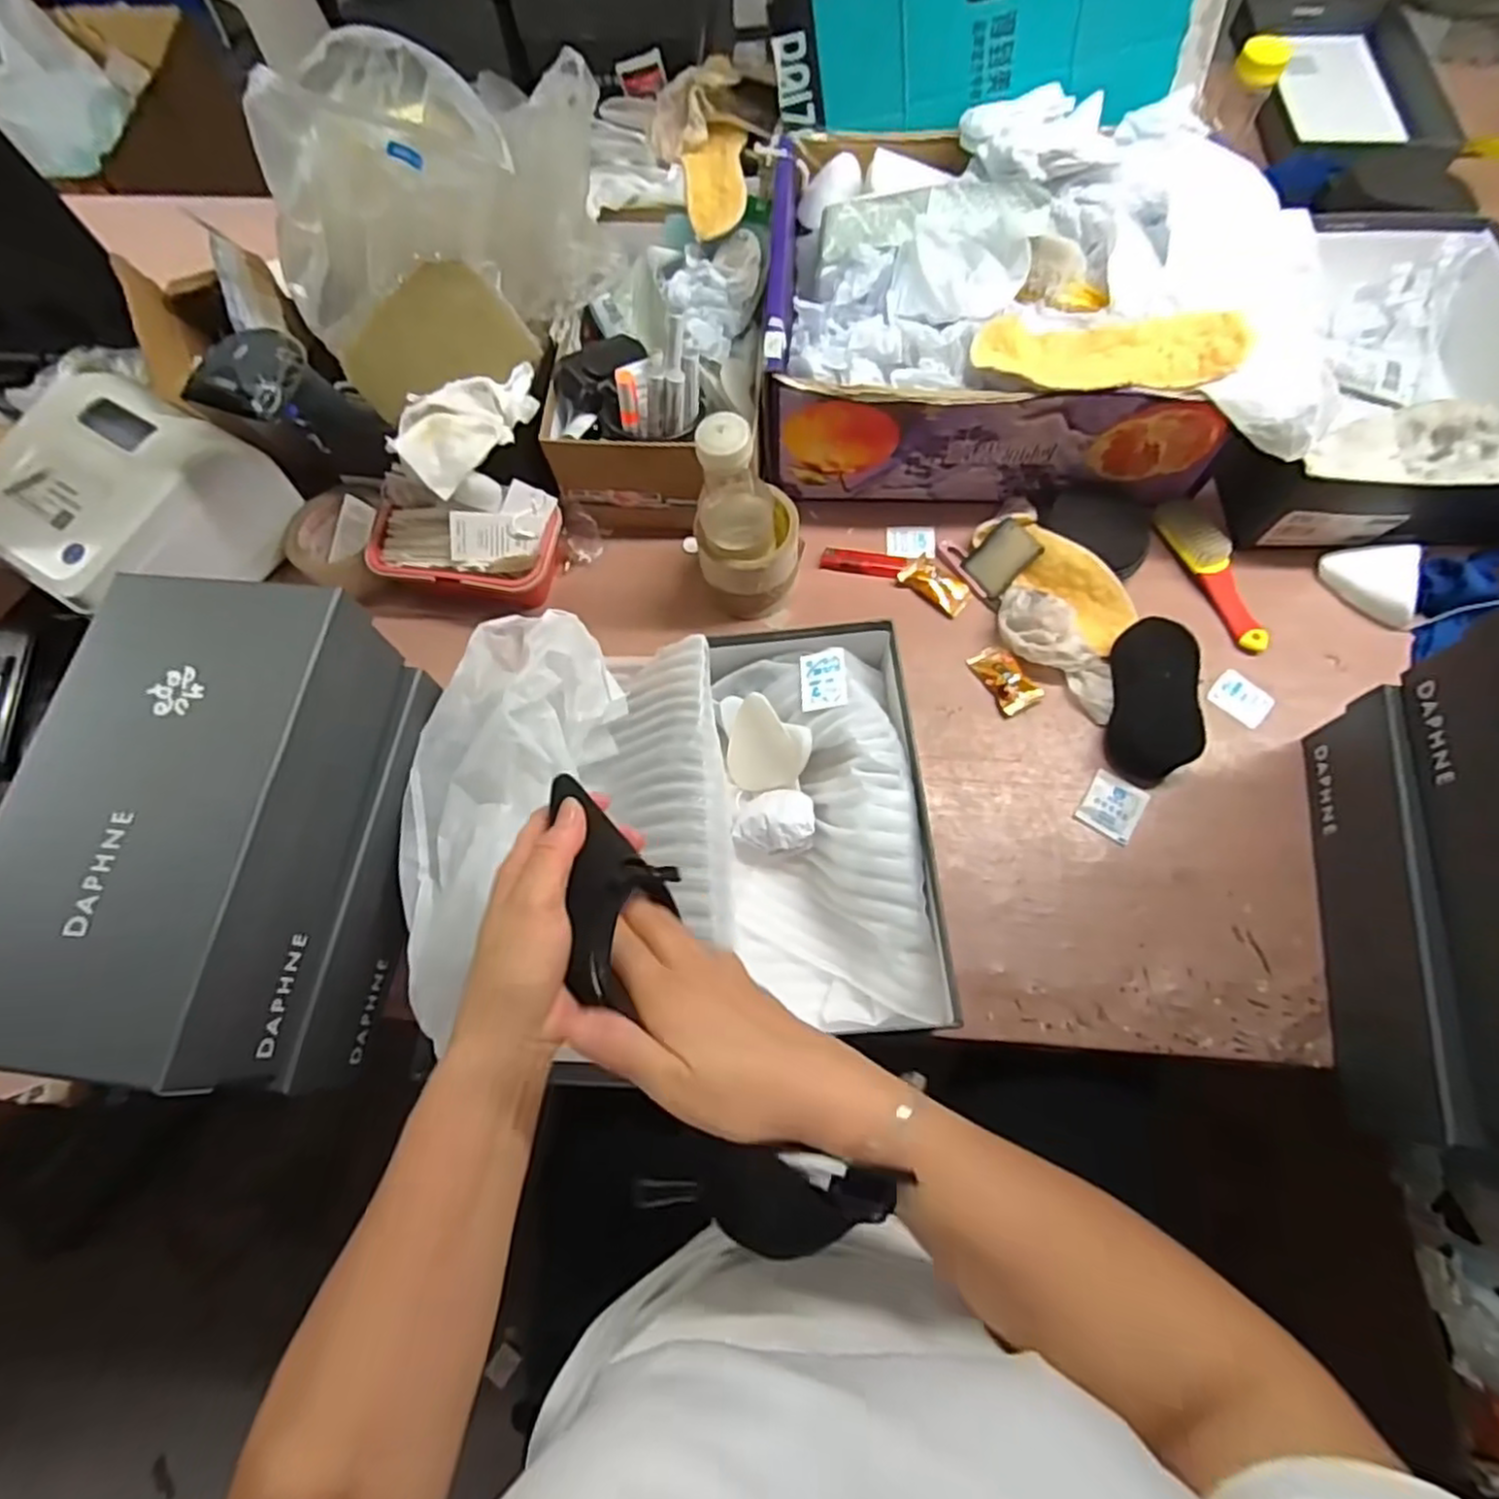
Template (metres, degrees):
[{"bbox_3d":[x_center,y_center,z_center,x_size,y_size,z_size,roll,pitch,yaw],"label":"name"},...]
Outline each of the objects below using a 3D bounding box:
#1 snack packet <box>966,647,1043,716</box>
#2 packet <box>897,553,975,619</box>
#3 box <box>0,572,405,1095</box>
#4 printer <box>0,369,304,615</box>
[{"bbox_3d":[0.220,-0.062,0.631,0.034,0.008,0.063,-34,65,5],"label":"snack packet"},{"bbox_3d":[0.171,-0.150,0.667,0.062,0.010,0.037,35,75,14],"label":"packet"},{"bbox_3d":[-0.354,0.043,0.464,0.157,0.105,0.296,6,70,5],"label":"box"},{"bbox_3d":[-0.542,-0.211,0.641,0.179,0.119,0.187,23,72,10],"label":"printer"}]

